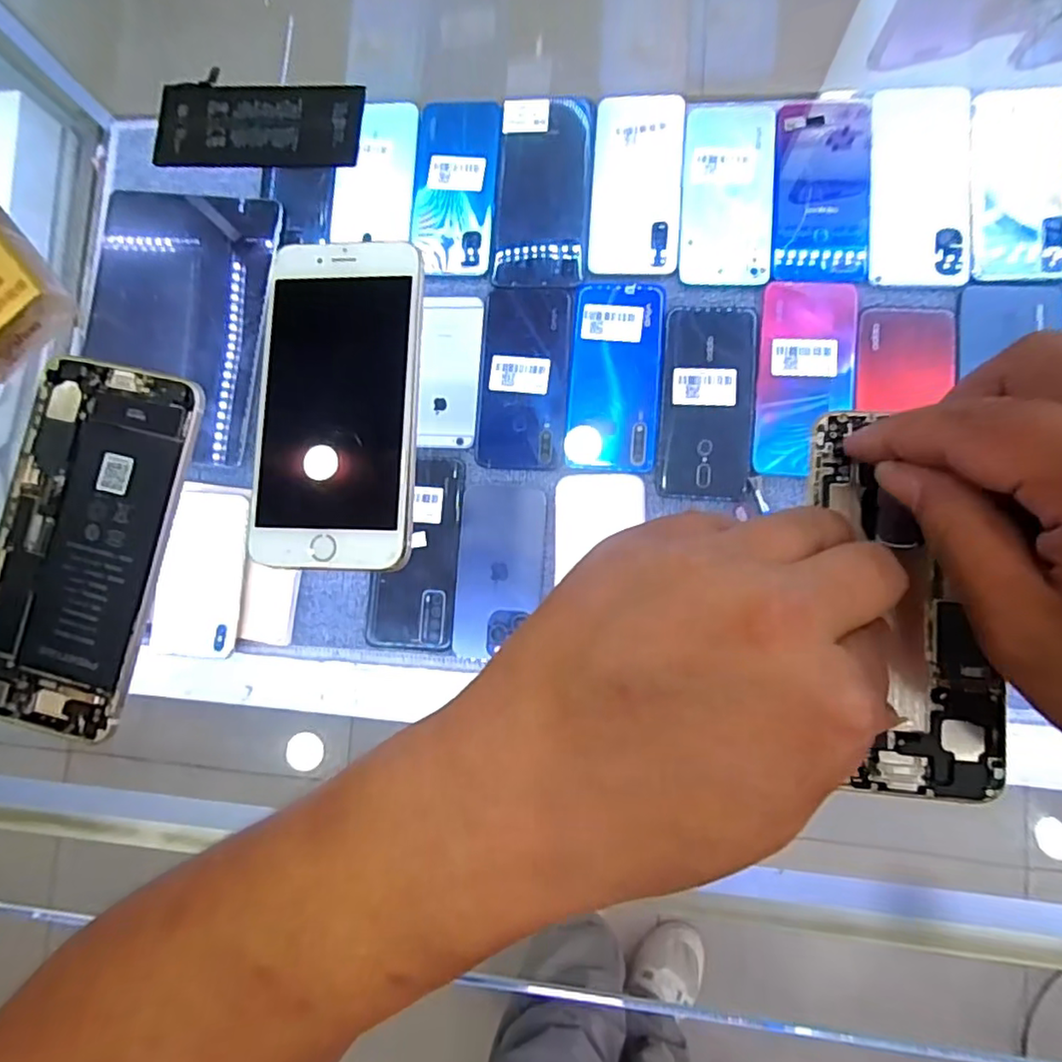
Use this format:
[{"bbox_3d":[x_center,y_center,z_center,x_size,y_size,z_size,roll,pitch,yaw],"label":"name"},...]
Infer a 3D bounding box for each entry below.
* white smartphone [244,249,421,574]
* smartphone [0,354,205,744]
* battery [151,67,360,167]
[{"bbox_3d":[-0.079,-0.053,0.251,0.065,0.006,0.134,2,85,7],"label":"white smartphone"},{"bbox_3d":[-0.194,0.006,0.264,0.076,0.006,0.156,13,87,8],"label":"smartphone"},{"bbox_3d":[-0.121,-0.181,0.274,0.092,0.008,0.039,4,86,8],"label":"battery"}]

